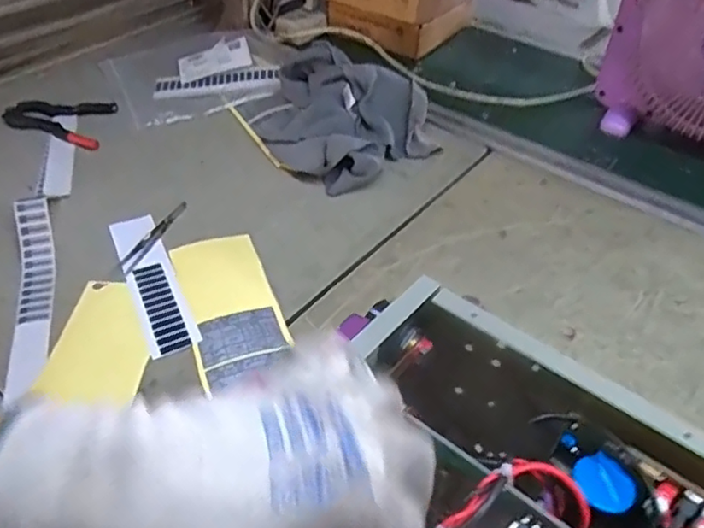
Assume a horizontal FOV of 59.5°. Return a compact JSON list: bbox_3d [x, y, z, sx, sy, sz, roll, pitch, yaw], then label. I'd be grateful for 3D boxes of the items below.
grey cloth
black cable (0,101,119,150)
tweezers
[{"bbox_3d":[-0.015,-0.200,0.784,0.209,0.072,0.231,-29,51,-31],"label":"grey cloth"},{"bbox_3d":[-0.383,-0.183,0.799,0.131,0.019,0.099,3,42,-1],"label":"black cable"},{"bbox_3d":[-0.209,-0.030,0.641,0.020,0.007,0.121,12,42,9],"label":"tweezers"}]

